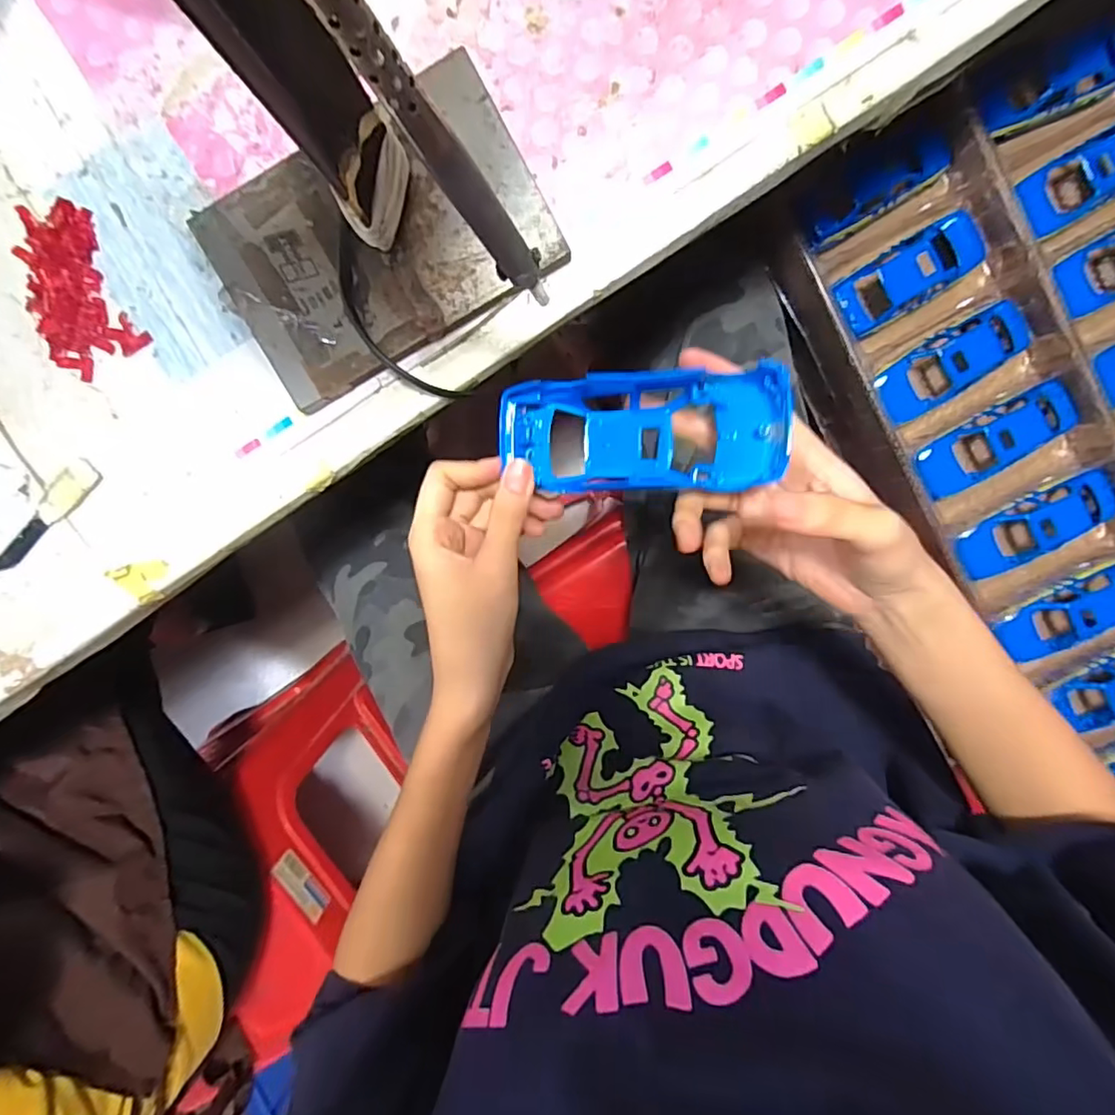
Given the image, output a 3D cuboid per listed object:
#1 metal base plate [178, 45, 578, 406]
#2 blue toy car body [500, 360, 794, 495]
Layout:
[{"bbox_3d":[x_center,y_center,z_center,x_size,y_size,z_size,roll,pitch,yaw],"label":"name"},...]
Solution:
[{"bbox_3d":[-0.081,-0.146,0.267,0.146,0.005,0.097,-29,96,3],"label":"metal base plate"},{"bbox_3d":[0.040,-0.059,0.278,0.129,0.037,0.054,3,97,17],"label":"blue toy car body"}]

